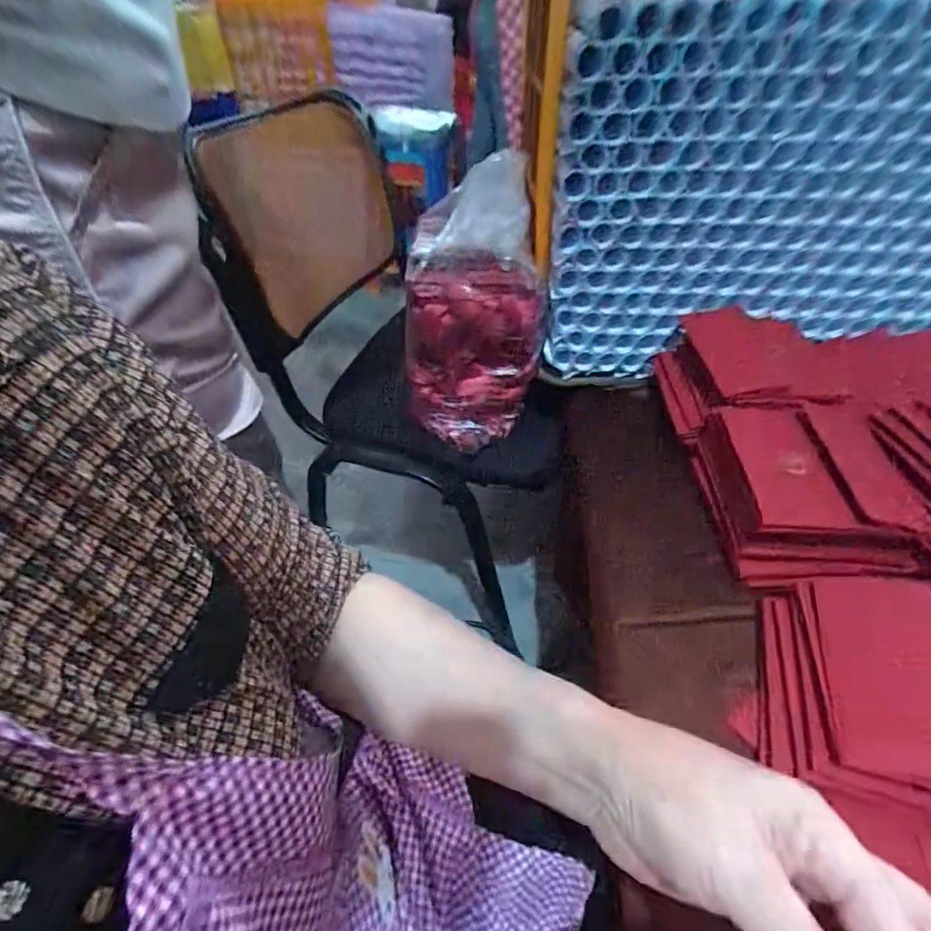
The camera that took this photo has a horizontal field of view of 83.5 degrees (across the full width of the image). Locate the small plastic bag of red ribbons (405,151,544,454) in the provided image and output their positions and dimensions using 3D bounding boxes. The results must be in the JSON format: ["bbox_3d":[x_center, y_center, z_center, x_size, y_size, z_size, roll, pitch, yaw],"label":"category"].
[{"bbox_3d":[0.008,-0.186,0.648,0.173,0.351,0.107,12,24,13],"label":"small plastic bag of red ribbons"}]

